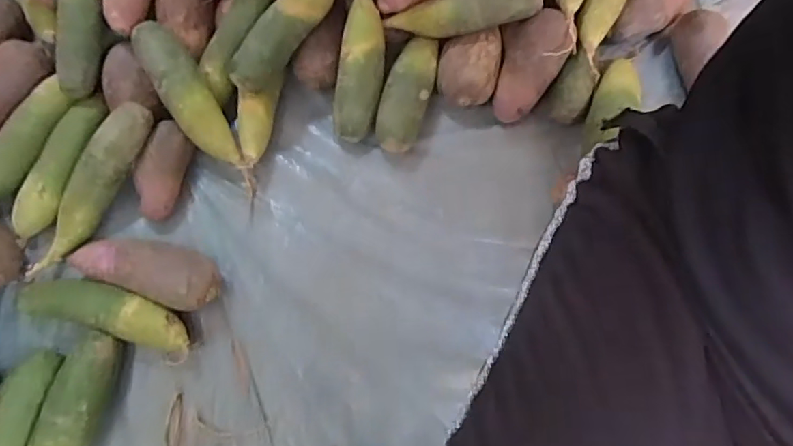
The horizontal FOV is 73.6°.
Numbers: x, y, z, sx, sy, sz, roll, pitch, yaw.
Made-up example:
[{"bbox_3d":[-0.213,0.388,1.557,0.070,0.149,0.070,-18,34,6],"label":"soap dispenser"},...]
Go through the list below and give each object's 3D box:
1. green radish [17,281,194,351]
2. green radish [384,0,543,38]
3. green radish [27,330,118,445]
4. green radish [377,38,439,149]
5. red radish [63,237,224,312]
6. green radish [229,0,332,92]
[{"bbox_3d":[-0.330,0.103,0.613,0.197,0.049,0.055,15,74,3],"label":"green radish"},{"bbox_3d":[0.085,-0.268,0.679,0.195,0.045,0.046,-7,73,13],"label":"green radish"},{"bbox_3d":[-0.352,0.222,0.568,0.055,0.052,0.204,15,74,3],"label":"green radish"},{"bbox_3d":[0.016,-0.167,0.698,0.059,0.054,0.160,19,74,4],"label":"green radish"},{"bbox_3d":[-0.295,0.048,0.618,0.177,0.063,0.067,19,74,4],"label":"red radish"},{"bbox_3d":[-0.136,-0.239,0.646,0.045,0.046,0.178,40,90,9],"label":"green radish"}]

